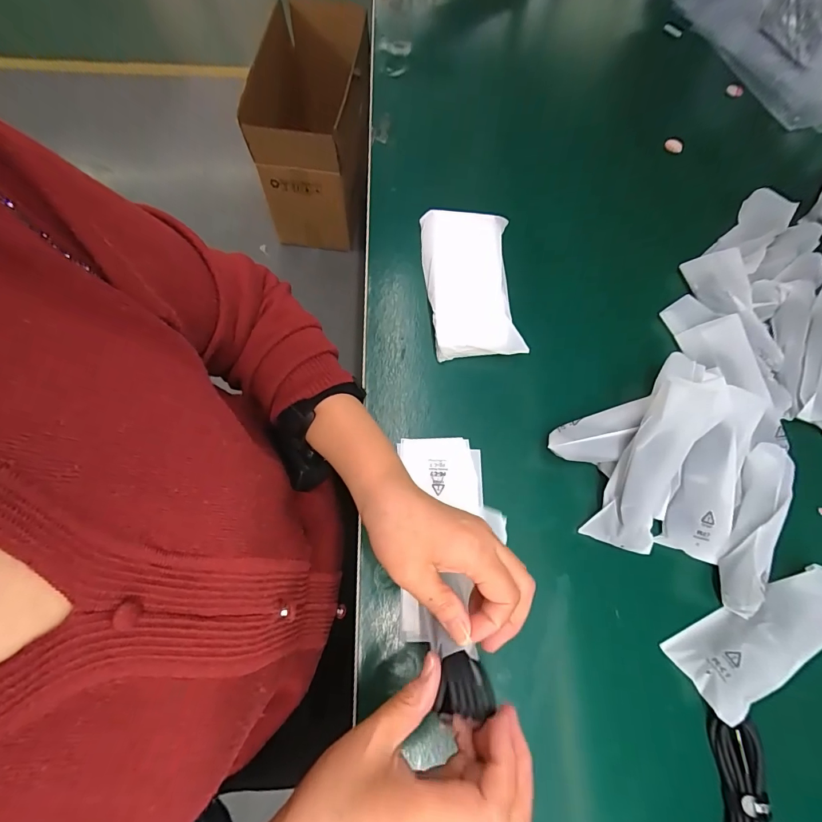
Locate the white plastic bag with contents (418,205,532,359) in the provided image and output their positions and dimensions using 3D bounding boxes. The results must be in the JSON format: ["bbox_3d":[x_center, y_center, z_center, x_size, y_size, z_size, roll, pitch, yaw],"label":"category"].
[{"bbox_3d":[0.061,-0.135,0.439,0.088,0.028,0.173,-3,69,-4],"label":"white plastic bag with contents"}]

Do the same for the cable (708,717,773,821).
[{"bbox_3d":[0.239,0.285,0.295,0.029,0.020,0.109,4,69,-1],"label":"cable"}]

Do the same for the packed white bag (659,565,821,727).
[{"bbox_3d":[0.283,0.177,0.335,0.147,0.024,0.054,-28,73,-13],"label":"packed white bag"}]

